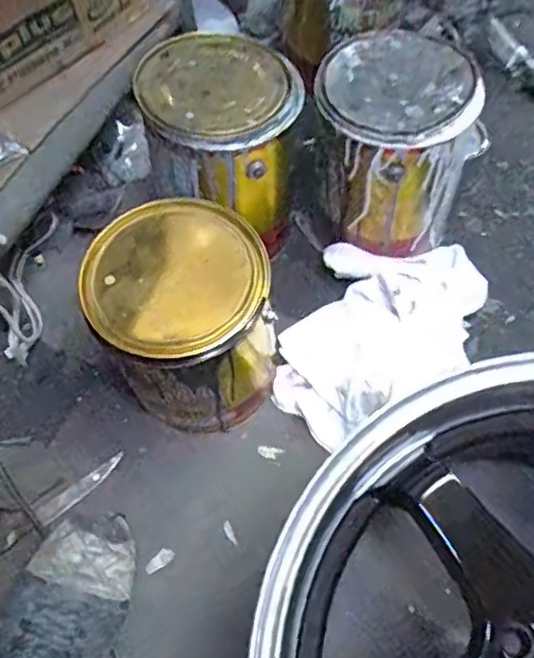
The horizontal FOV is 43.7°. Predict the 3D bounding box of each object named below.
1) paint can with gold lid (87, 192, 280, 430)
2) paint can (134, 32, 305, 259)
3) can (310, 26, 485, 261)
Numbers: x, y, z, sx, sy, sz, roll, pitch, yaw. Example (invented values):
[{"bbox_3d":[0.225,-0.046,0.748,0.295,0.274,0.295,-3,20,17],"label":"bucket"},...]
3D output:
[{"bbox_3d":[-0.076,0.003,0.658,0.146,0.213,0.153,-1,62,2],"label":"paint can with gold lid"},{"bbox_3d":[-0.051,-0.200,0.742,0.162,0.189,0.163,-1,62,2],"label":"paint can"},{"bbox_3d":[0.140,-0.202,0.728,0.164,0.185,0.172,-1,62,2],"label":"can"}]

